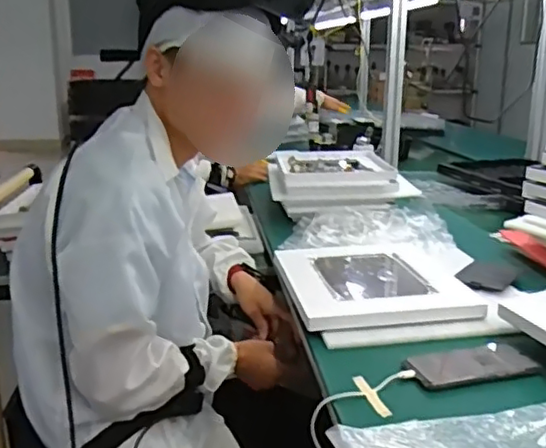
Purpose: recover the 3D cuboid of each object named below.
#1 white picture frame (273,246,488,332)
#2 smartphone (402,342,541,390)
[{"bbox_3d":[0.148,0.088,0.985,0.252,0.018,0.297,-2,16,-8],"label":"white picture frame"},{"bbox_3d":[0.234,0.167,0.749,0.144,0.012,0.071,-3,16,-13],"label":"smartphone"}]

